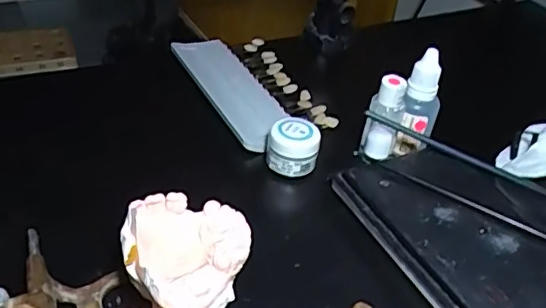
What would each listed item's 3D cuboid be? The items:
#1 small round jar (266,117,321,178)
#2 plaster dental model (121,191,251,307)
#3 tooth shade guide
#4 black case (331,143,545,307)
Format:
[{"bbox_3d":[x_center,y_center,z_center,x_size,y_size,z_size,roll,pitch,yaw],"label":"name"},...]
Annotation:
[{"bbox_3d":[0.013,-0.004,0.370,0.032,0.028,0.027,8,37,1],"label":"small round jar"},{"bbox_3d":[-0.038,0.049,0.265,0.055,0.027,0.060,4,38,-4],"label":"plaster dental model"},{"bbox_3d":[-0.020,-0.055,0.451,0.076,0.013,0.147,-14,42,-26],"label":"tooth shade guide"},{"bbox_3d":[0.111,0.052,0.323,0.087,0.021,0.148,-13,41,-25],"label":"black case"}]

